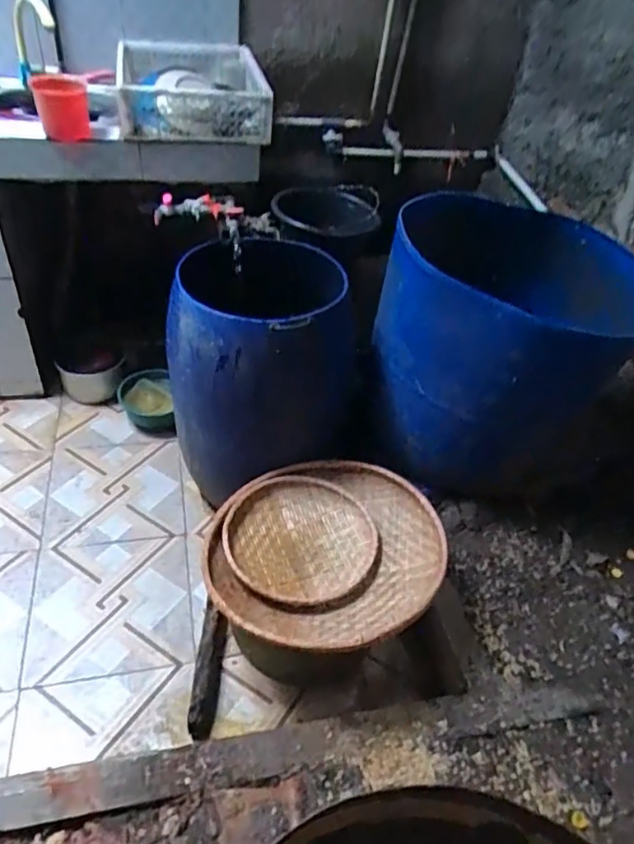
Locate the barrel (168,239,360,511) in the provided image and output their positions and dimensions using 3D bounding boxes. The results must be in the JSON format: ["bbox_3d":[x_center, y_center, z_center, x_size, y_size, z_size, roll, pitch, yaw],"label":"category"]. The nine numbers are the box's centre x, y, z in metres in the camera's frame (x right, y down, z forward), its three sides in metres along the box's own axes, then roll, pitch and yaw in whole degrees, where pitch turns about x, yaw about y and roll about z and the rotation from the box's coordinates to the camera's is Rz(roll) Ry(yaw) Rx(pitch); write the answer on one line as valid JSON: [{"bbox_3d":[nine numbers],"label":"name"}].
[{"bbox_3d":[-0.184,-0.080,1.752,0.468,0.798,0.441,-13,47,-22],"label":"barrel"}]

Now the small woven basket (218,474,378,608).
[{"bbox_3d":[-0.040,0.293,1.481,0.375,0.101,0.365,-4,45,-13],"label":"small woven basket"}]

